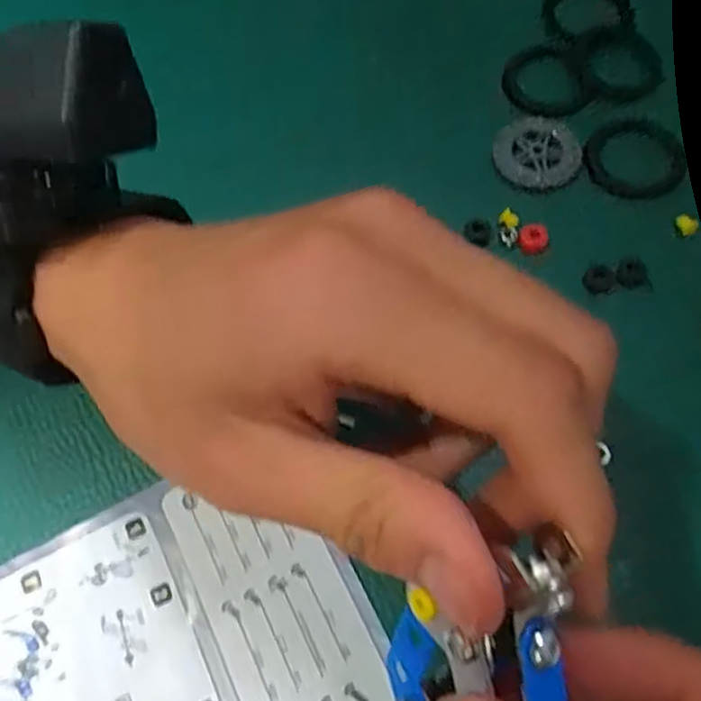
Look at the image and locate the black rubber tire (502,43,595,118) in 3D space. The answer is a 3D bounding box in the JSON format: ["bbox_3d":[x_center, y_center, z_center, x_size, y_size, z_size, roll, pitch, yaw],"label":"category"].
[{"bbox_3d":[0.084,-0.112,0.290,0.037,0.004,0.037,-10,66,-3],"label":"black rubber tire"}]

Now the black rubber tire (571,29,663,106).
[{"bbox_3d":[0.113,-0.122,0.291,0.035,0.004,0.036,-1,66,2],"label":"black rubber tire"}]

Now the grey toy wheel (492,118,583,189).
[{"bbox_3d":[0.075,-0.078,0.273,0.033,0.004,0.031,-1,66,2],"label":"grey toy wheel"}]

